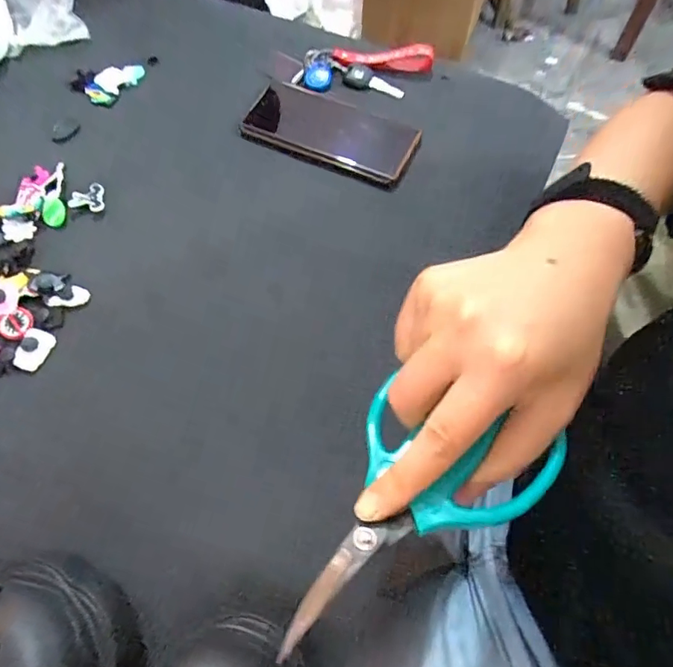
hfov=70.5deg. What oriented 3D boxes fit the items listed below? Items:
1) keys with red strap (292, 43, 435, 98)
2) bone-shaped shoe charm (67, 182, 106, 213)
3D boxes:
[{"bbox_3d":[0.028,-0.267,0.478,0.135,0.023,0.054,2,64,1],"label":"keys with red strap"},{"bbox_3d":[-0.216,-0.119,0.416,0.030,0.008,0.026,5,64,0],"label":"bone-shaped shoe charm"}]

